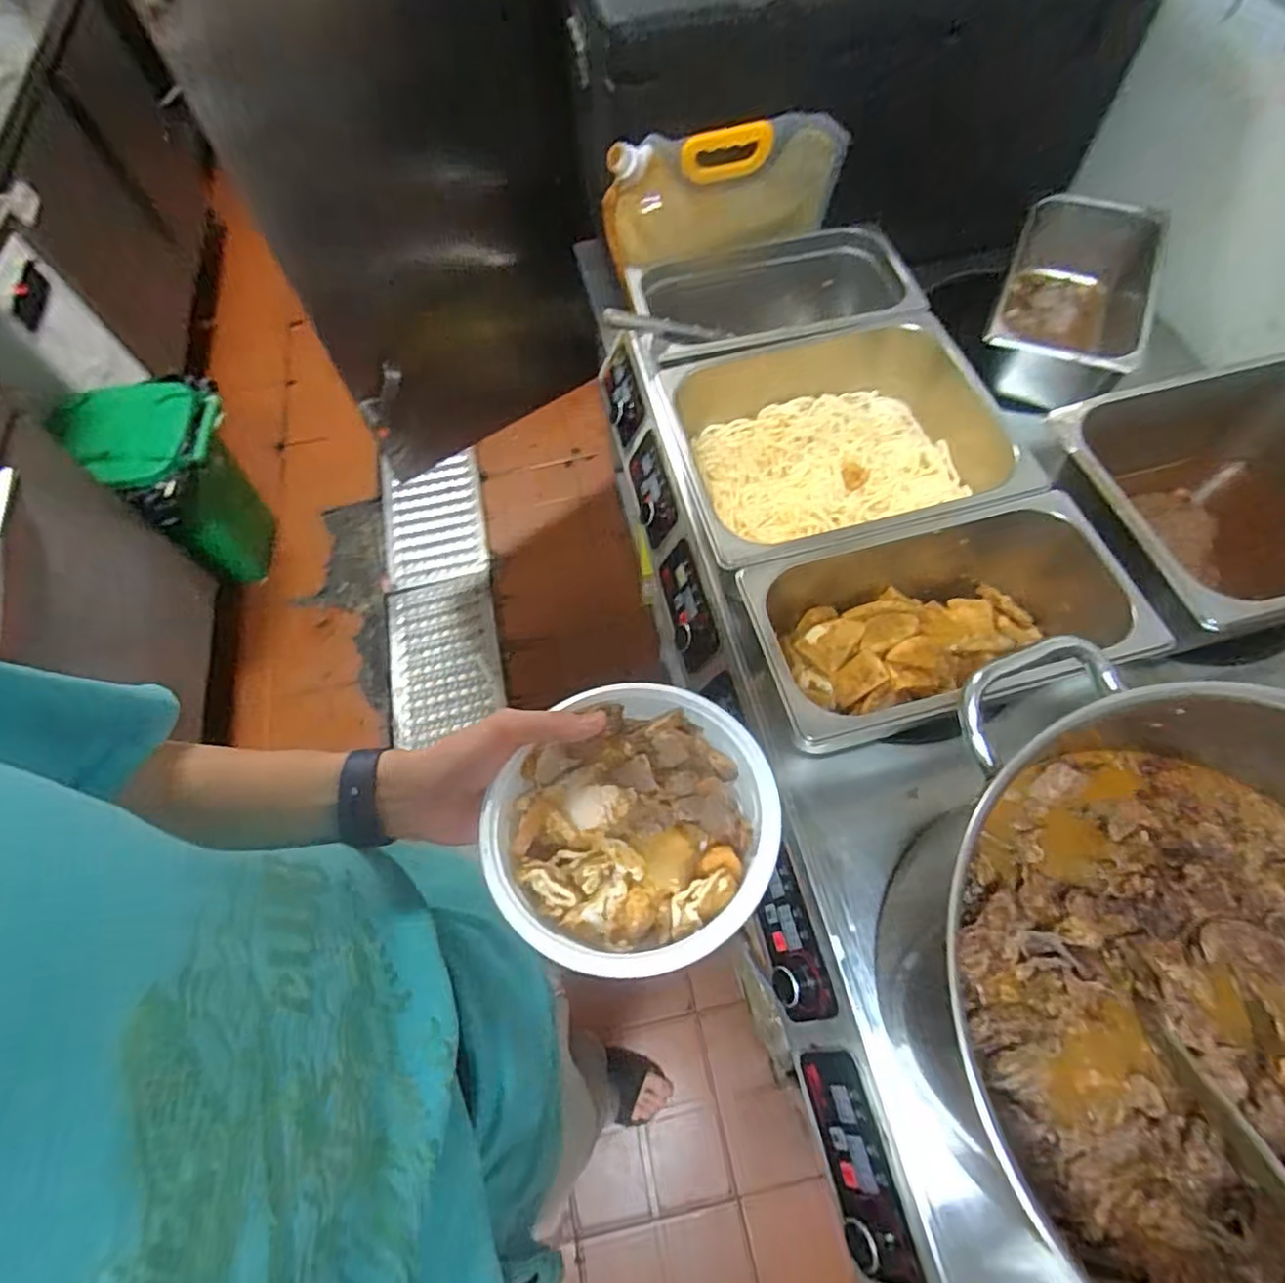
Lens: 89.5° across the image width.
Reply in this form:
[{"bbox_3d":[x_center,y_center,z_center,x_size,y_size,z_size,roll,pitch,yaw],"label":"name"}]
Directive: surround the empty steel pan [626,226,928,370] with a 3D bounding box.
[{"bbox_3d":[0.163,-0.392,0.793,0.340,0.093,0.182,-14,61,-6],"label":"empty steel pan"}]

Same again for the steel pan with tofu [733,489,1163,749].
[{"bbox_3d":[0.267,-0.020,0.597,0.337,0.122,0.160,-12,61,-5],"label":"steel pan with tofu"}]

